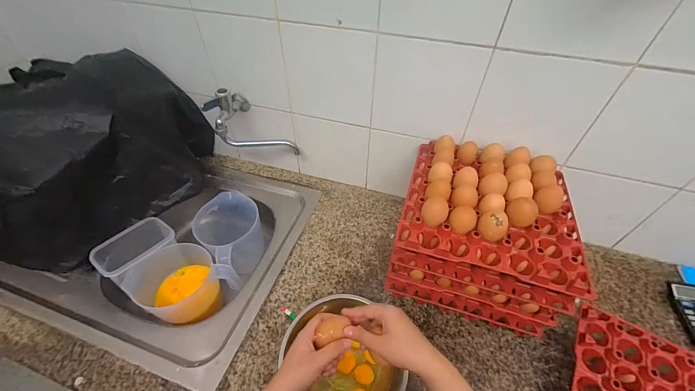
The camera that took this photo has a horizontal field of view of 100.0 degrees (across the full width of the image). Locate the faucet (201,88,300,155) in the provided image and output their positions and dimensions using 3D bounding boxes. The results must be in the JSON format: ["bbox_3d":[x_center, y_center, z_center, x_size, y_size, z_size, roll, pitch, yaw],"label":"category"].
[{"bbox_3d":[-0.234,-0.196,0.736,0.190,0.161,0.104,-8,47,-8],"label":"faucet"}]

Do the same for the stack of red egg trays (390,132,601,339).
[{"bbox_3d":[0.255,0.071,0.580,0.281,0.233,0.266,15,48,13],"label":"stack of red egg trays"}]

